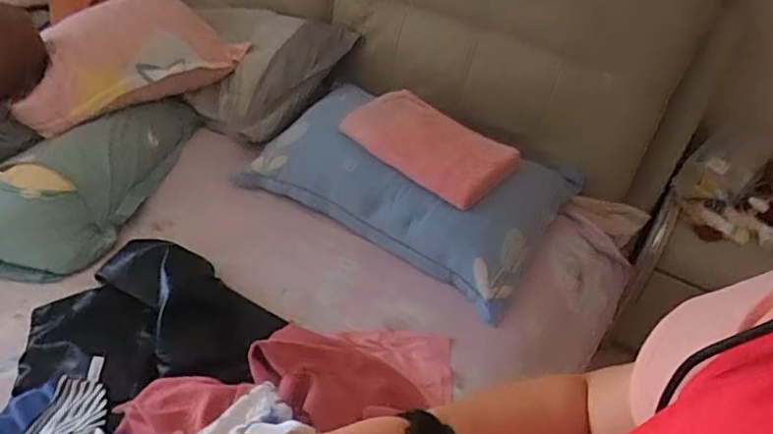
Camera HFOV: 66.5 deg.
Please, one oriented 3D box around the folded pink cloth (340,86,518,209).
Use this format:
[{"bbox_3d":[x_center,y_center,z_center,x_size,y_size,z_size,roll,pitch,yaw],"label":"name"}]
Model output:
[{"bbox_3d":[0.102,-0.181,1.382,0.353,0.088,0.270,33,50,26],"label":"folded pink cloth"}]

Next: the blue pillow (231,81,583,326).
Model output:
[{"bbox_3d":[0.049,-0.104,1.407,0.690,0.136,0.386,27,48,22],"label":"blue pillow"}]

